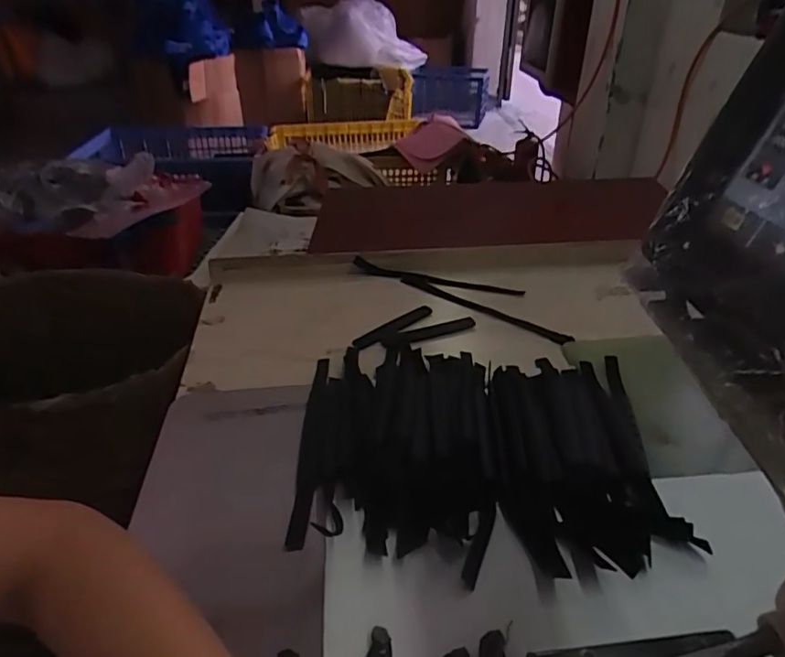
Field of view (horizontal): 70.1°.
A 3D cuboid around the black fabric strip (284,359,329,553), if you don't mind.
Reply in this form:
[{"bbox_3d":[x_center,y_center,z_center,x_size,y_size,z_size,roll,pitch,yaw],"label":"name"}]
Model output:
[{"bbox_3d":[-0.074,0.094,0.509,0.016,0.005,0.240,-1,34,-1],"label":"black fabric strip"}]

